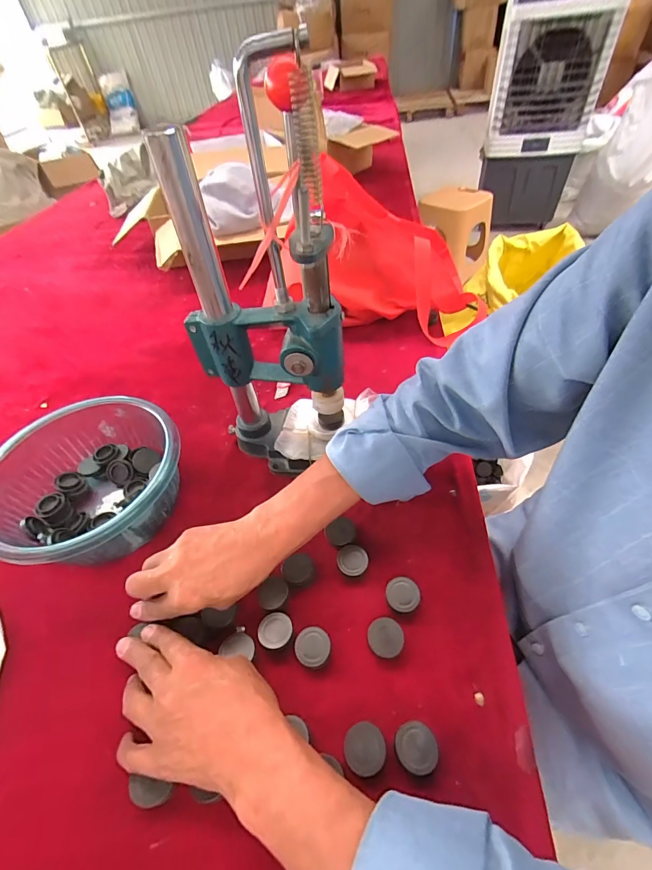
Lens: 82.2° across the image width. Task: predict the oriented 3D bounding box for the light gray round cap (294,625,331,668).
[{"bbox_3d":[-0.012,0.195,0.346,0.032,0.004,0.033,-3,49,4],"label":"light gray round cap"}]

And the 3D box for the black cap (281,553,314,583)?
[{"bbox_3d":[-0.030,0.139,0.391,0.032,0.007,0.027,-12,49,-4],"label":"black cap"}]

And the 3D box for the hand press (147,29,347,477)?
[{"bbox_3d":[-0.058,-0.111,0.381,0.150,0.385,0.109,-22,51,-12],"label":"hand press"}]

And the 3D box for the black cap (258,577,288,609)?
[{"bbox_3d":[-0.053,0.159,0.376,0.026,0.005,0.030,29,58,27],"label":"black cap"}]

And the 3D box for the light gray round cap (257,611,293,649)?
[{"bbox_3d":[-0.048,0.185,0.355,0.031,0.004,0.030,-12,49,-4],"label":"light gray round cap"}]

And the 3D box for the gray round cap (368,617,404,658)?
[{"bbox_3d":[0.055,0.189,0.348,0.032,0.013,0.032,-3,49,4],"label":"gray round cap"}]

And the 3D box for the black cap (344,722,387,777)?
[{"bbox_3d":[0.031,0.246,0.295,0.031,0.014,0.032,-3,49,4],"label":"black cap"}]

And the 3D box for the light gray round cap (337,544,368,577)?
[{"bbox_3d":[0.029,0.134,0.398,0.032,0.012,0.032,-3,49,4],"label":"light gray round cap"}]

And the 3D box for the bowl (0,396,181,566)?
[{"bbox_3d":[-0.274,0.057,0.445,0.199,0.091,0.200,-3,49,4],"label":"bowl"}]

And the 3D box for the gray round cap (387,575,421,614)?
[{"bbox_3d":[0.076,0.160,0.372,0.032,0.014,0.032,-3,49,4],"label":"gray round cap"}]

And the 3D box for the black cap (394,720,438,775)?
[{"bbox_3d":[0.071,0.247,0.295,0.031,0.017,0.031,-3,49,4],"label":"black cap"}]

